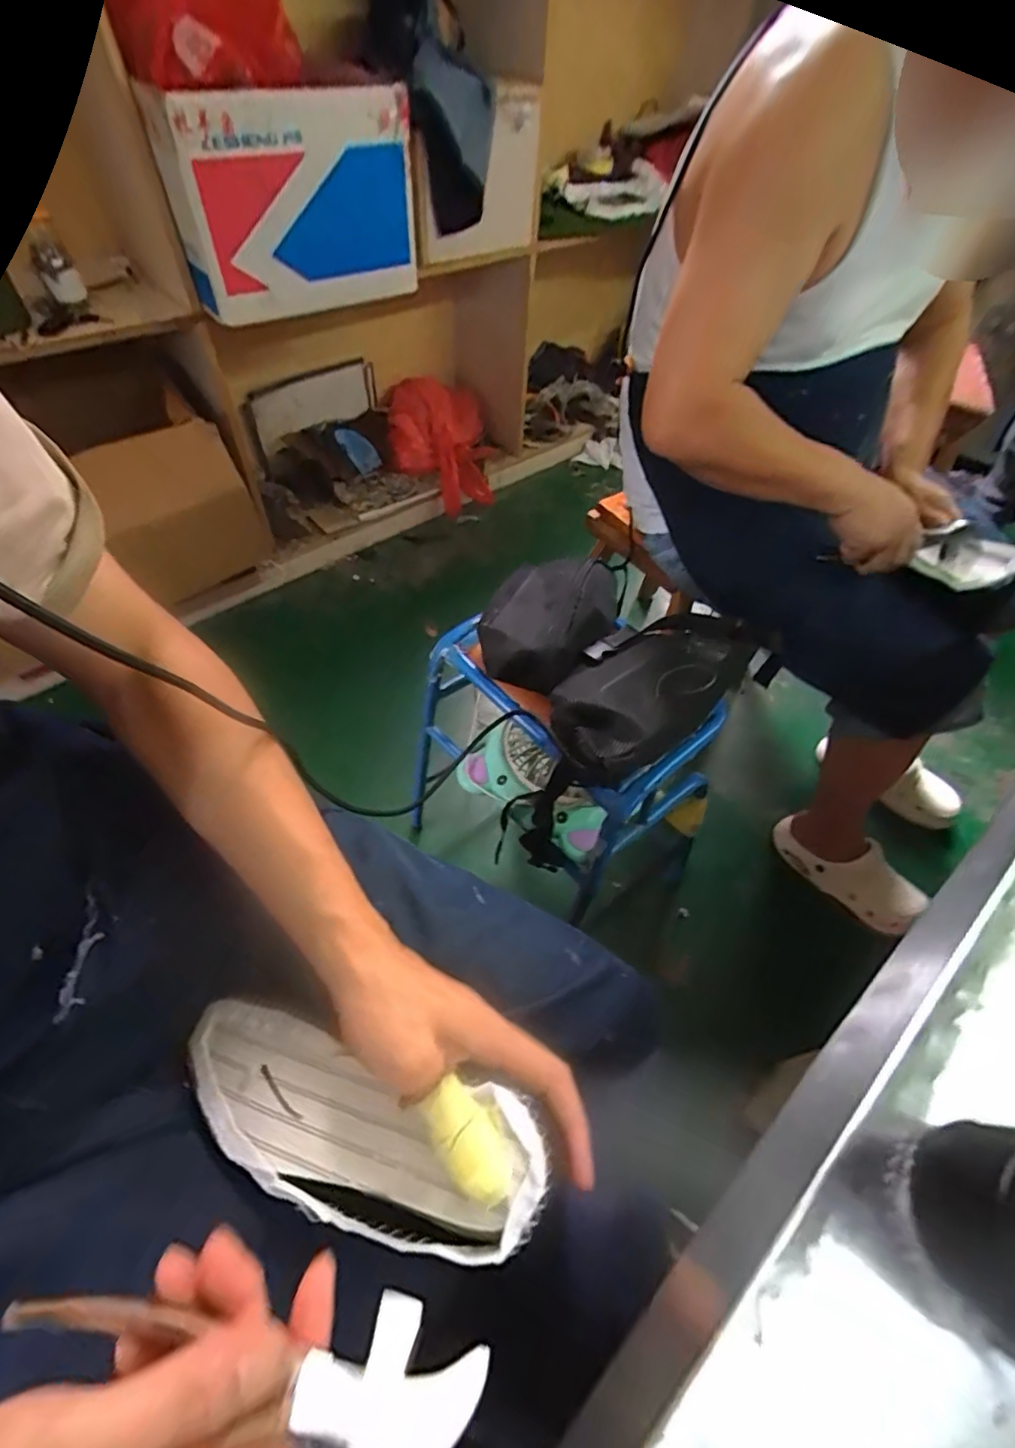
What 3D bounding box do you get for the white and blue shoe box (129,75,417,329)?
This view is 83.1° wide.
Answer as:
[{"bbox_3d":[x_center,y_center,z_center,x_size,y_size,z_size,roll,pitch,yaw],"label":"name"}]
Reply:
[{"bbox_3d":[-0.353,-0.906,1.006,0.118,0.285,0.412,39,61,23],"label":"white and blue shoe box"}]

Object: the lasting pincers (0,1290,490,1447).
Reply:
[{"bbox_3d":[-0.108,0.248,0.232,0.195,0.023,0.042,5,50,9],"label":"lasting pincers"}]

